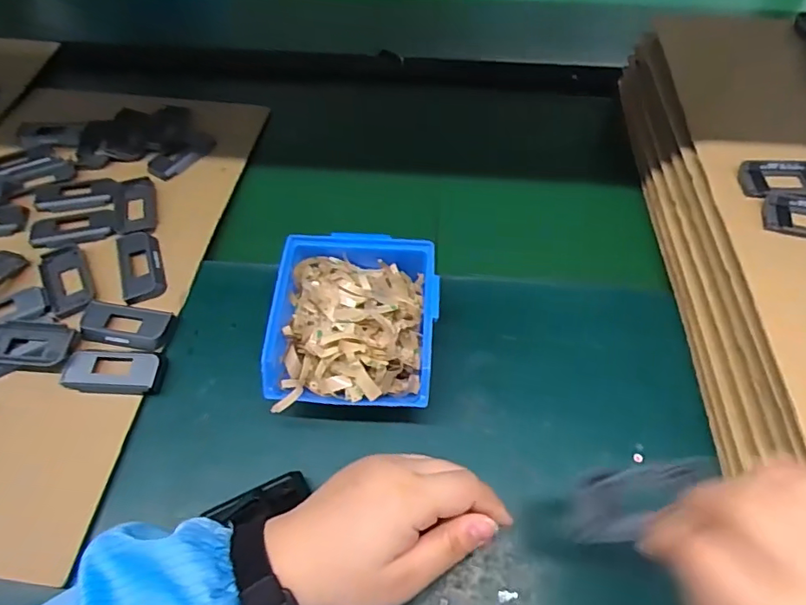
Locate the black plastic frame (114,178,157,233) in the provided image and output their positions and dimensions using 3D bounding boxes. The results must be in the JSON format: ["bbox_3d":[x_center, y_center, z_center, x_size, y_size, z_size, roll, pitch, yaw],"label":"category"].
[{"bbox_3d":[-0.260,-0.095,0.512,0.035,0.010,0.067,-12,57,-8],"label":"black plastic frame"}]

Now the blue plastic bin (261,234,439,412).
[{"bbox_3d":[-0.036,0.018,0.421,0.121,0.064,0.142,3,57,2],"label":"blue plastic bin"}]

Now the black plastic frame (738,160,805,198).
[{"bbox_3d":[0.322,-0.104,0.444,0.078,0.005,0.043,-2,59,0],"label":"black plastic frame"}]

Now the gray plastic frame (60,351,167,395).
[{"bbox_3d":[-0.233,0.056,0.423,0.077,0.013,0.033,1,57,1],"label":"gray plastic frame"}]

